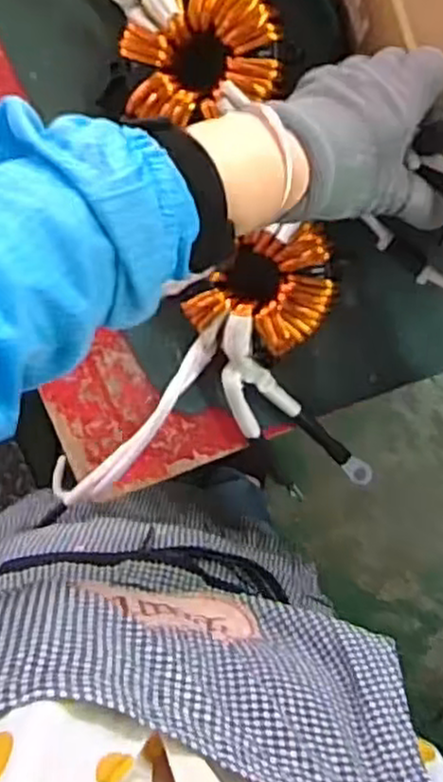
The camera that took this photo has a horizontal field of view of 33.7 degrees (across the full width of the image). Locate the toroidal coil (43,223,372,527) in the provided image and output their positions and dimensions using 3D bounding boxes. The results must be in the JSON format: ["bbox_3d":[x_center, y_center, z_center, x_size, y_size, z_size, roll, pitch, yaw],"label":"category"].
[{"bbox_3d":[-0.019,-0.007,0.547,0.250,0.088,0.202,-5,92,1],"label":"toroidal coil"}]

